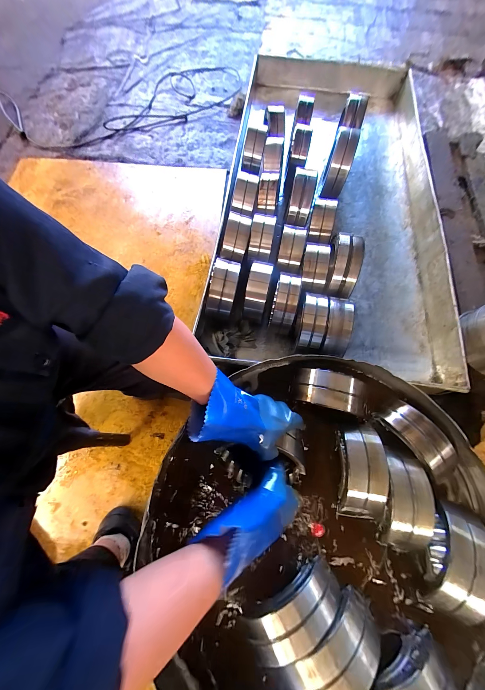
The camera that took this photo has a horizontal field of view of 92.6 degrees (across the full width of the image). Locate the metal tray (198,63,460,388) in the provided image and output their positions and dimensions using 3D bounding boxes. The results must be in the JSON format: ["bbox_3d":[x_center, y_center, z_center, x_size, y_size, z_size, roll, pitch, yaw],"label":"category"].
[{"bbox_3d":[0.306,-0.525,0.787,0.673,0.207,1.266,9,70,2],"label":"metal tray"}]

